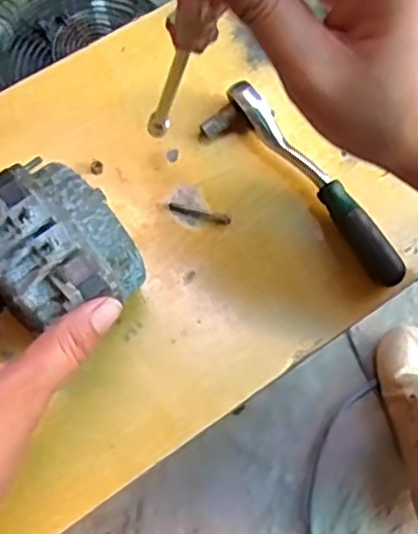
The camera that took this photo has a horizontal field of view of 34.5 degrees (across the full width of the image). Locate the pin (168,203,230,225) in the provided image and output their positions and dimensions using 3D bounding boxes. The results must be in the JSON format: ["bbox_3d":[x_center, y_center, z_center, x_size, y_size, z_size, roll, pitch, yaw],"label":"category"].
[{"bbox_3d":[-0.006,-0.032,0.407,0.038,0.004,0.005,13,73,2],"label":"pin"}]

